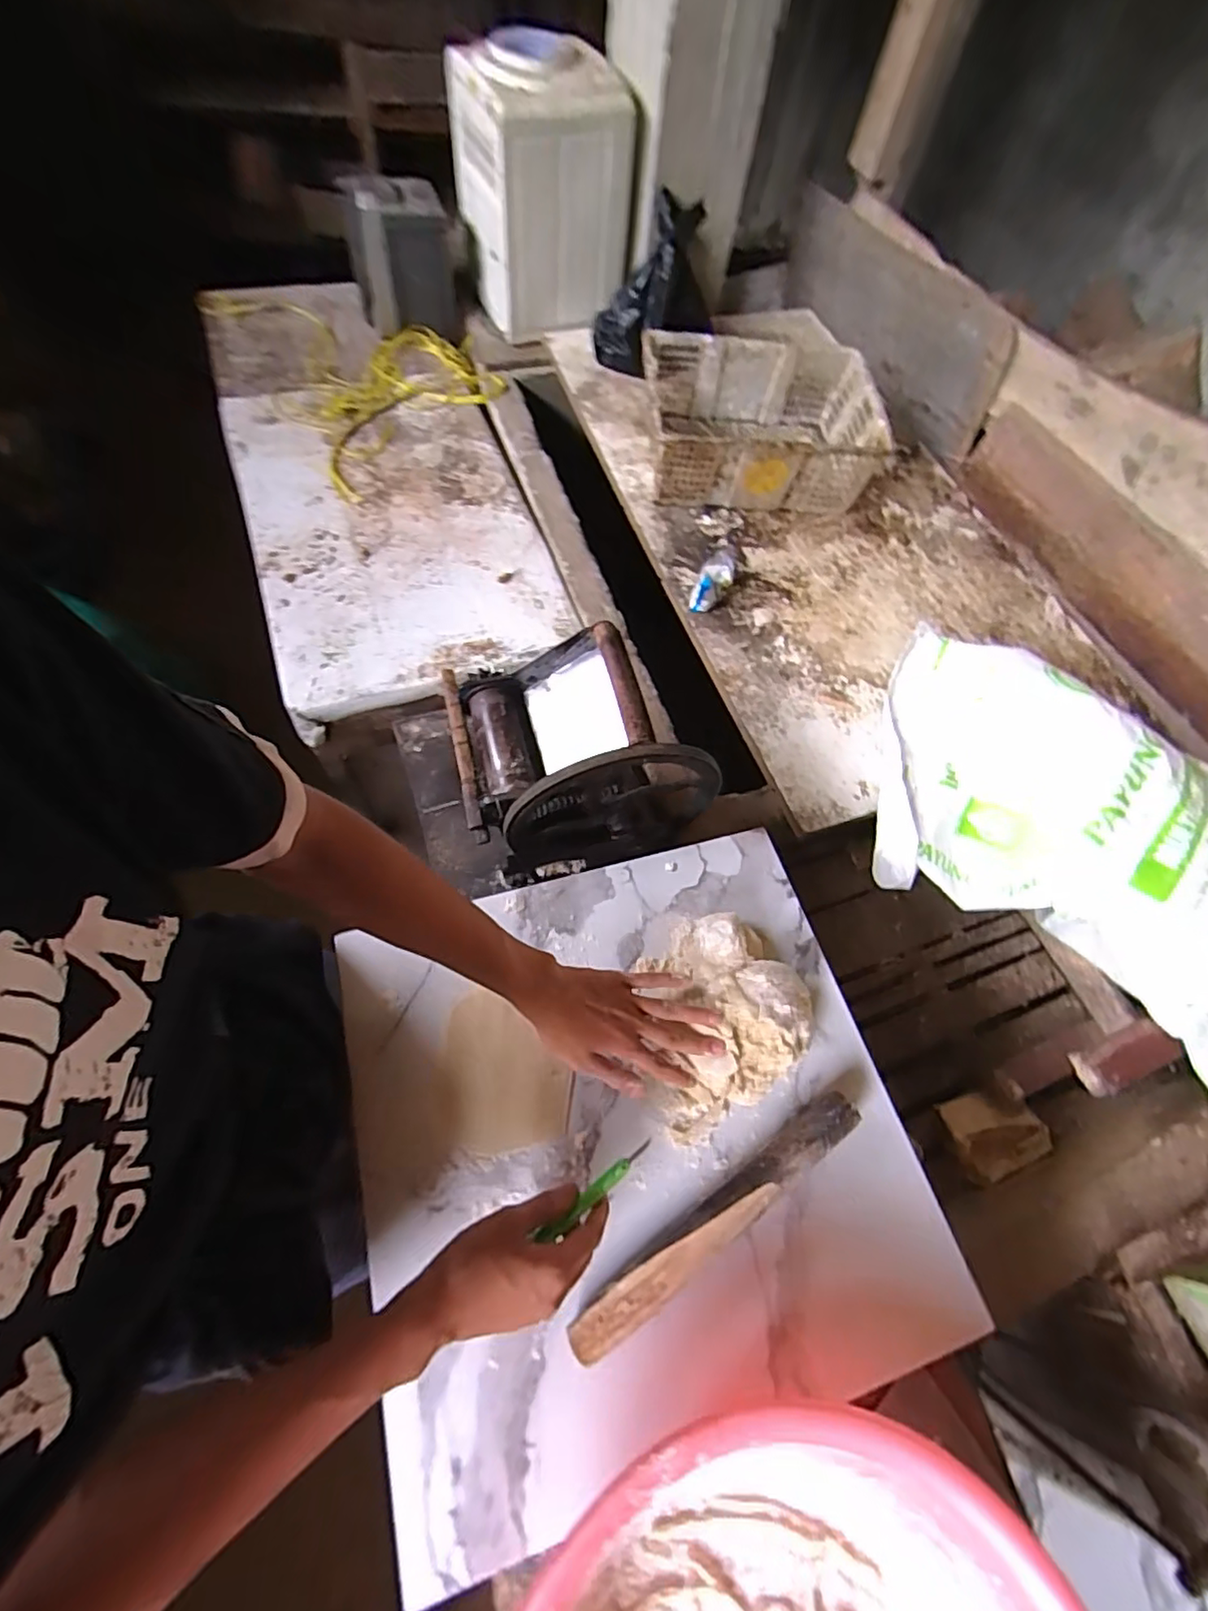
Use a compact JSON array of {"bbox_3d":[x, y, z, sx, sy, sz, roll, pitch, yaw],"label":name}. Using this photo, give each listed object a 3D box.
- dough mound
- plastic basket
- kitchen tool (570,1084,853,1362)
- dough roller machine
[{"bbox_3d":[0.103,0.201,0.592,0.170,0.065,0.168,2,59,-3],"label":"dough mound"},{"bbox_3d":[0.314,-0.777,1.251,0.462,0.168,0.323,-3,60,-5],"label":"plastic basket"},{"bbox_3d":[0.105,0.351,0.527,0.292,0.037,0.038,-30,70,-19],"label":"kitchen tool"},{"bbox_3d":[-0.038,-0.056,0.763,0.278,0.272,0.232,-13,61,-11],"label":"dough roller machine"}]

